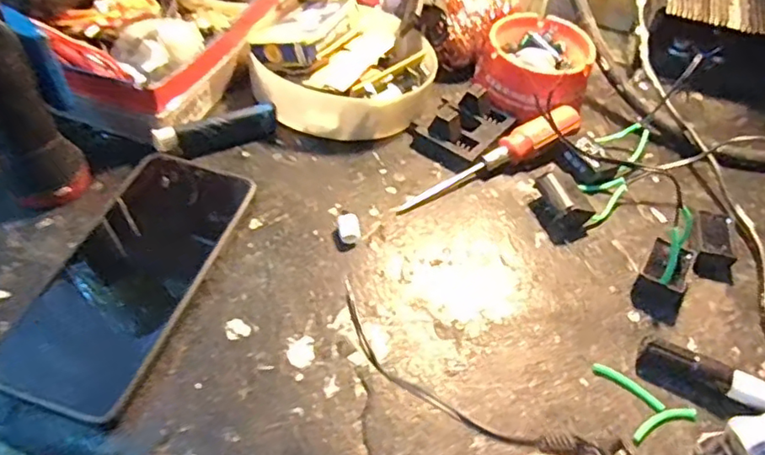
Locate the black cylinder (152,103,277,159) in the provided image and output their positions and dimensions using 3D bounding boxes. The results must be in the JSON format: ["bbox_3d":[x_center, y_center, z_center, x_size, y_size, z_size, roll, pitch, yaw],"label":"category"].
[{"bbox_3d":[-0.109,-0.063,0.385,0.081,0.025,0.014,-21,57,-21],"label":"black cylinder"}]

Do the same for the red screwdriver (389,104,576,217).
[{"bbox_3d":[0.076,-0.045,0.389,0.151,0.020,0.024,-29,60,-26],"label":"red screwdriver"}]

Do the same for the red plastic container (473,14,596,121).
[{"bbox_3d":[0.115,-0.120,0.440,0.079,0.042,0.086,23,53,12],"label":"red plastic container"}]

